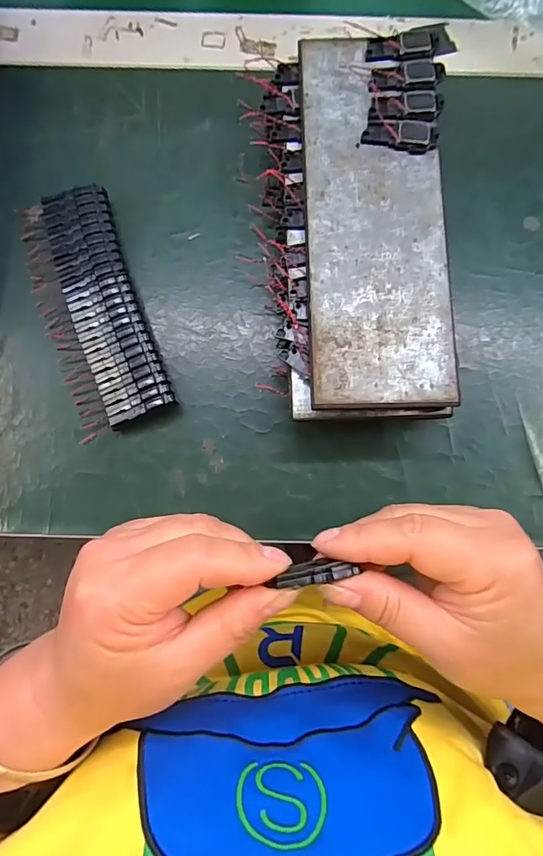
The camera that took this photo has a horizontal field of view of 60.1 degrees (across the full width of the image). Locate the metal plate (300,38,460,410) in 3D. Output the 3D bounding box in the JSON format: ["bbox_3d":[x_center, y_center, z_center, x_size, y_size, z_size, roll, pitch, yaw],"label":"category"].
[{"bbox_3d":[0.053,-0.107,0.237,0.069,0.004,0.194,-1,82,-1],"label":"metal plate"}]

